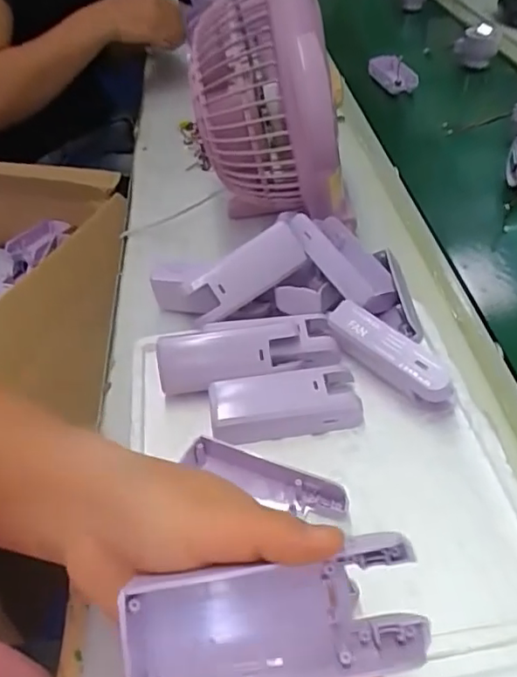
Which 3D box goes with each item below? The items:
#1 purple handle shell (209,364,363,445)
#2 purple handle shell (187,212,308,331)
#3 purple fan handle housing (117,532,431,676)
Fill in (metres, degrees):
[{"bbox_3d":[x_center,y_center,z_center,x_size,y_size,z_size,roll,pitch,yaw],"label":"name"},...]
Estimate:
[{"bbox_3d":[0.019,0.047,0.407,0.107,0.028,0.047,-7,46,-5],"label":"purple handle shell"},{"bbox_3d":[-0.011,-0.053,0.457,0.102,0.042,0.014,-35,9,-3],"label":"purple handle shell"},{"bbox_3d":[0.007,0.108,0.208,0.108,0.020,0.048,-7,75,-6],"label":"purple fan handle housing"}]

